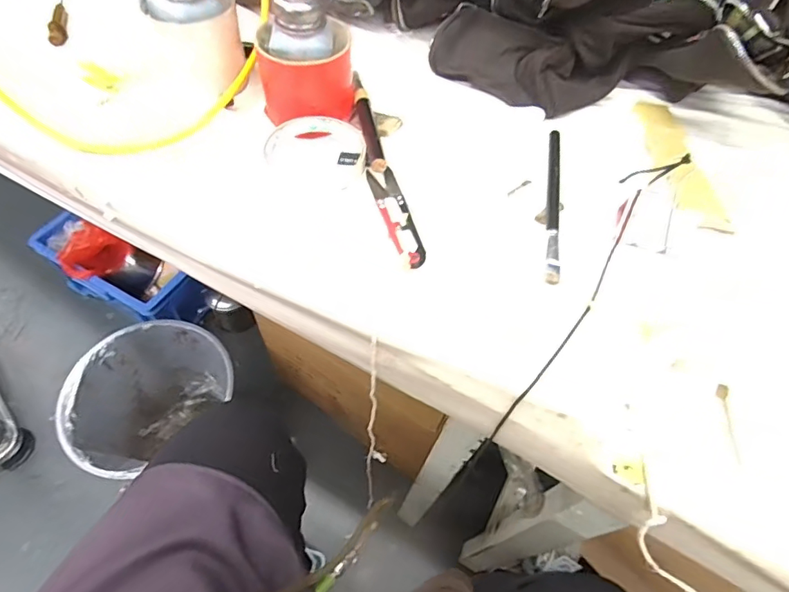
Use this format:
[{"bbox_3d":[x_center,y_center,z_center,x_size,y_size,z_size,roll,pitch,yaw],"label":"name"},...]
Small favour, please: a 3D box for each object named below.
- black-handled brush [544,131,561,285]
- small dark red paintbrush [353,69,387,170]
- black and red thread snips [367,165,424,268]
[{"bbox_3d":[0.123,-0.075,0.372,0.009,0.008,0.160,11,57,4],"label":"black-handled brush"},{"bbox_3d":[-0.025,-0.157,0.420,0.014,0.016,0.147,-6,58,-7],"label":"small dark red paintbrush"},{"bbox_3d":[0.002,-0.063,0.367,0.021,0.008,0.102,-13,59,-11],"label":"black and red thread snips"}]

